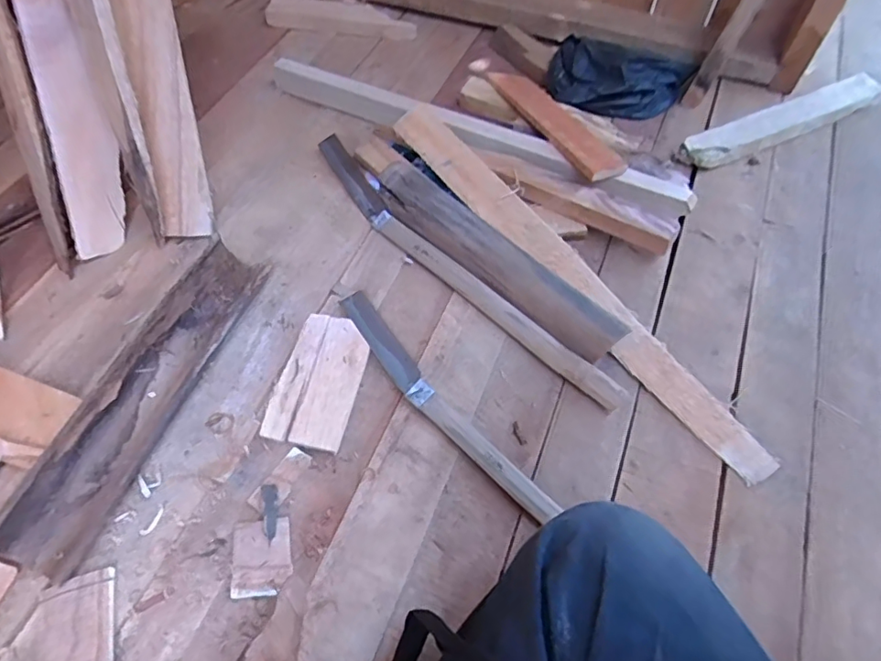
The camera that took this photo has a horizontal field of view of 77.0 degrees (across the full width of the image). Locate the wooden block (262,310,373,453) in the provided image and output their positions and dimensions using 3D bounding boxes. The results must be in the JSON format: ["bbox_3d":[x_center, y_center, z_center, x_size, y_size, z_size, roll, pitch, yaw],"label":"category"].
[{"bbox_3d":[-0.150,0.061,0.696,0.095,0.016,0.174,11,58,6],"label":"wooden block"}]

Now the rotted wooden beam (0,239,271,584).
[{"bbox_3d":[-0.344,0.069,0.665,0.085,0.060,0.419,17,59,10],"label":"rotted wooden beam"}]

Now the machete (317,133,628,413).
[{"bbox_3d":[0.004,-0.101,0.792,0.055,0.026,0.610,-36,64,-21],"label":"machete"}]

